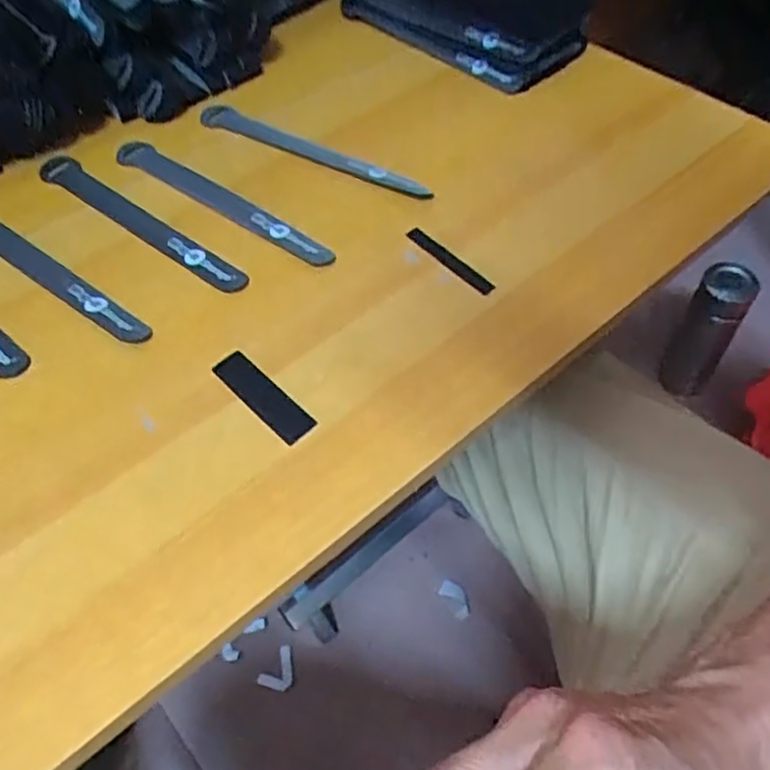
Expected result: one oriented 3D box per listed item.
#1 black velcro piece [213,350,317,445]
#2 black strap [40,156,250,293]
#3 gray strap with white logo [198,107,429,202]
[{"bbox_3d":[-0.064,0.005,0.364,0.019,0.004,0.067,-39,63,-24],"label":"black velcro piece"},{"bbox_3d":[-0.158,-0.106,0.444,0.190,0.006,0.024,32,61,21],"label":"black strap"},{"bbox_3d":[-0.051,-0.159,0.471,0.186,0.017,0.012,27,59,18],"label":"gray strap with white logo"}]

